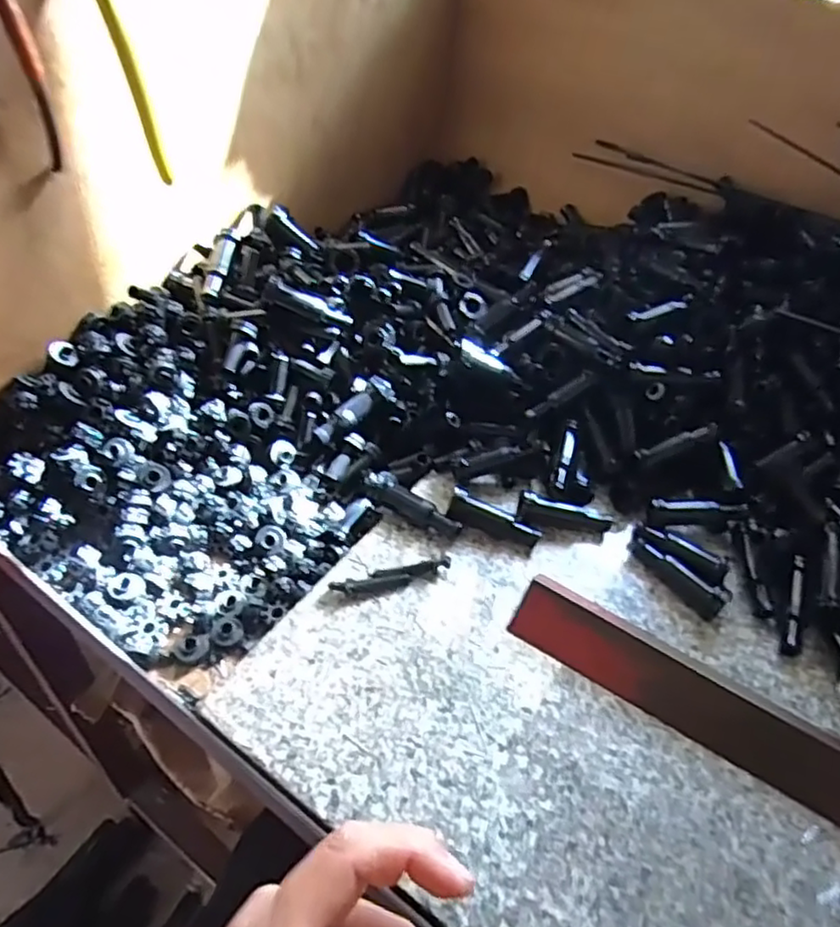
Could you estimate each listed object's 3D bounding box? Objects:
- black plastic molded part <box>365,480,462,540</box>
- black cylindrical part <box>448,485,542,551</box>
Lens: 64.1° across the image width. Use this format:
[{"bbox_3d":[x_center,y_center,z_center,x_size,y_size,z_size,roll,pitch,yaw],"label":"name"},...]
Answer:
[{"bbox_3d":[-0.005,0.030,0.451,0.066,0.015,0.017,28,53,18],"label":"black plastic molded part"},{"bbox_3d":[0.050,0.039,0.453,0.065,0.015,0.016,26,51,-3],"label":"black cylindrical part"}]

